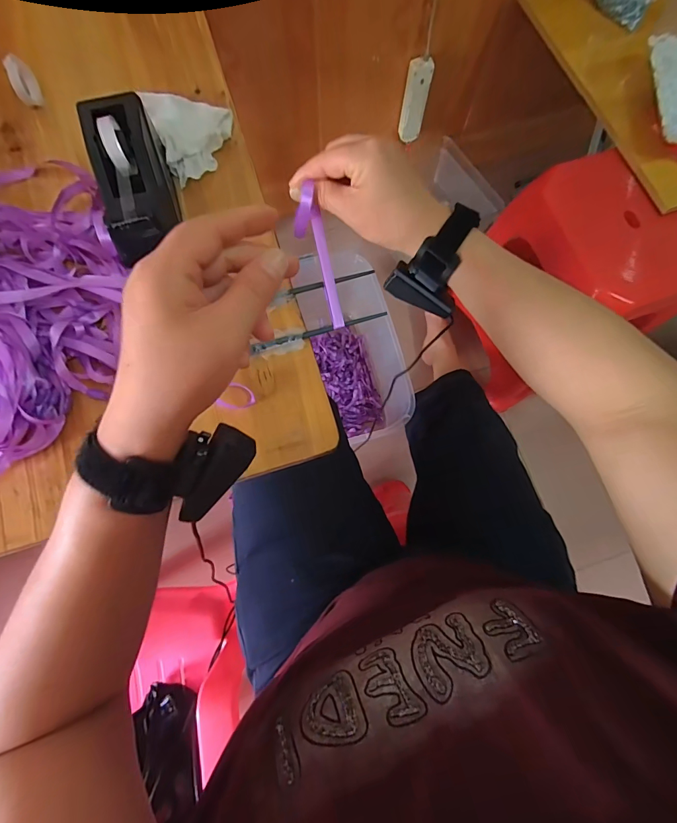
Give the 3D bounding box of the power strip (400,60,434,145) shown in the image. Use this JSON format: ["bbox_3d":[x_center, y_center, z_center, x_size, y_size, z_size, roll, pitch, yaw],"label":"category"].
[{"bbox_3d":[0.200,-0.803,1.000,0.064,0.193,0.040,6,77,0],"label":"power strip"}]

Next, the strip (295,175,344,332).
[{"bbox_3d":[-0.017,-0.138,0.356,0.025,0.022,0.121,-17,103,-5],"label":"strip"}]

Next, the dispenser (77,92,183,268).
[{"bbox_3d":[-0.193,-0.218,0.365,0.056,0.078,0.147,-17,78,-5],"label":"dispenser"}]

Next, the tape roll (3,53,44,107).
[{"bbox_3d":[-0.344,-0.361,0.414,0.014,0.042,0.044,-18,78,-5],"label":"tape roll"}]

